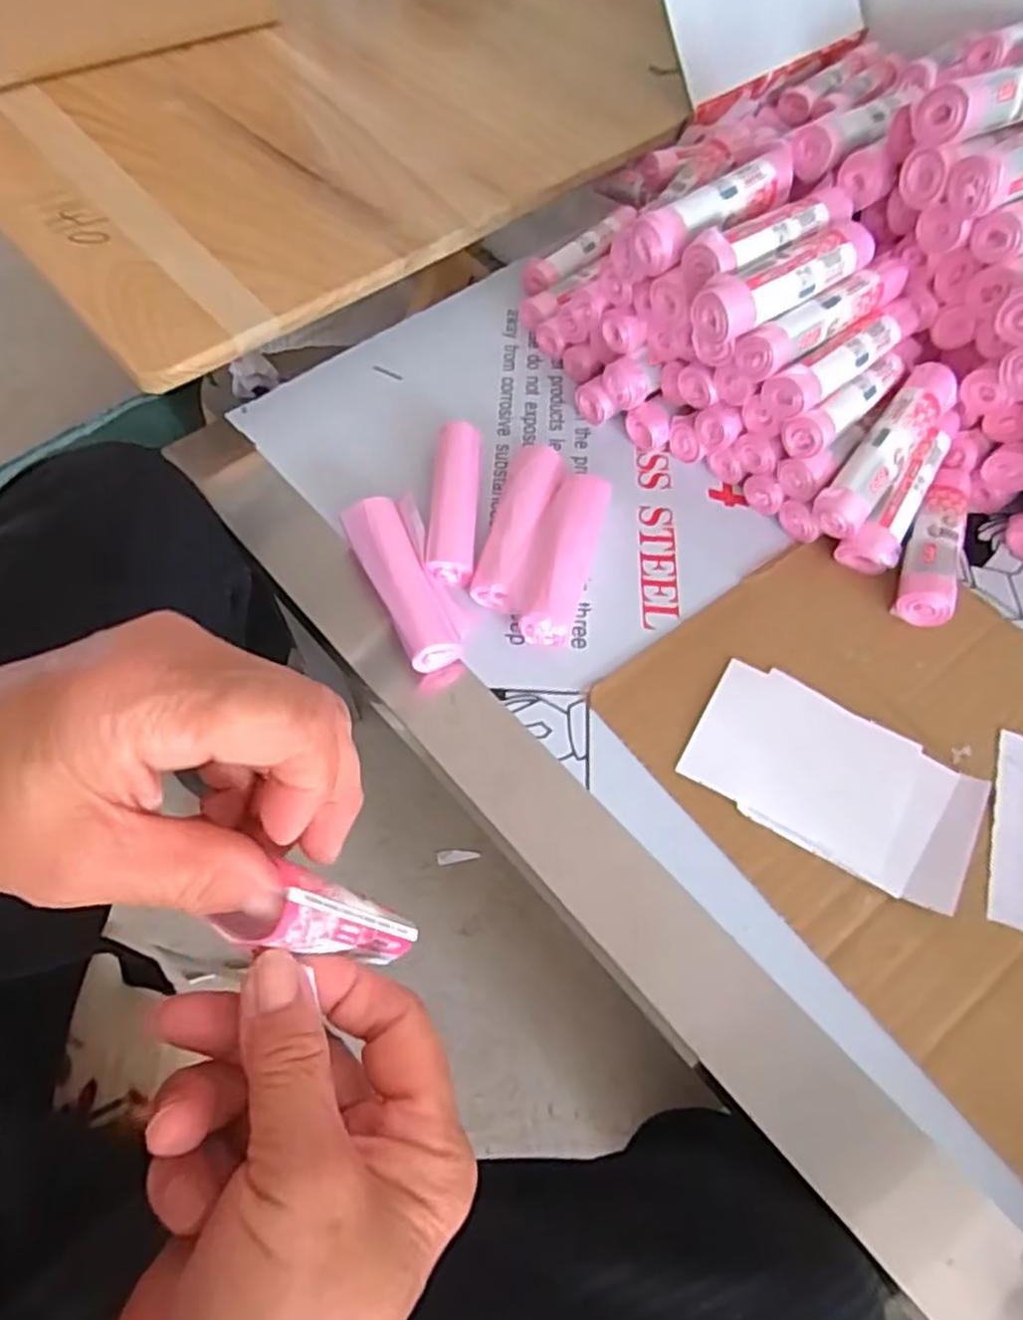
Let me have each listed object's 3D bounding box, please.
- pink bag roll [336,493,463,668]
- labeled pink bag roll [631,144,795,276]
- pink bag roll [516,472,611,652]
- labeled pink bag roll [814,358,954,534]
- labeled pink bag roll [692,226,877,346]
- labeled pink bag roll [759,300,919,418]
[{"bbox_3d":[-0.066,-0.046,0.446,0.033,0.026,0.113,-23,63,-13],"label":"pink bag roll"},{"bbox_3d":[0.120,-0.266,0.439,0.038,0.032,0.114,39,67,19],"label":"labeled pink bag roll"},{"bbox_3d":[0.033,-0.061,0.457,0.034,0.029,0.116,14,61,7],"label":"pink bag roll"},{"bbox_3d":[0.224,-0.126,0.444,0.029,0.024,0.116,37,84,18],"label":"labeled pink bag roll"},{"bbox_3d":[0.156,-0.211,0.413,0.120,0.028,0.027,-28,64,-16],"label":"labeled pink bag roll"},{"bbox_3d":[0.196,-0.180,0.435,0.118,0.026,0.027,-38,67,-20],"label":"labeled pink bag roll"}]

